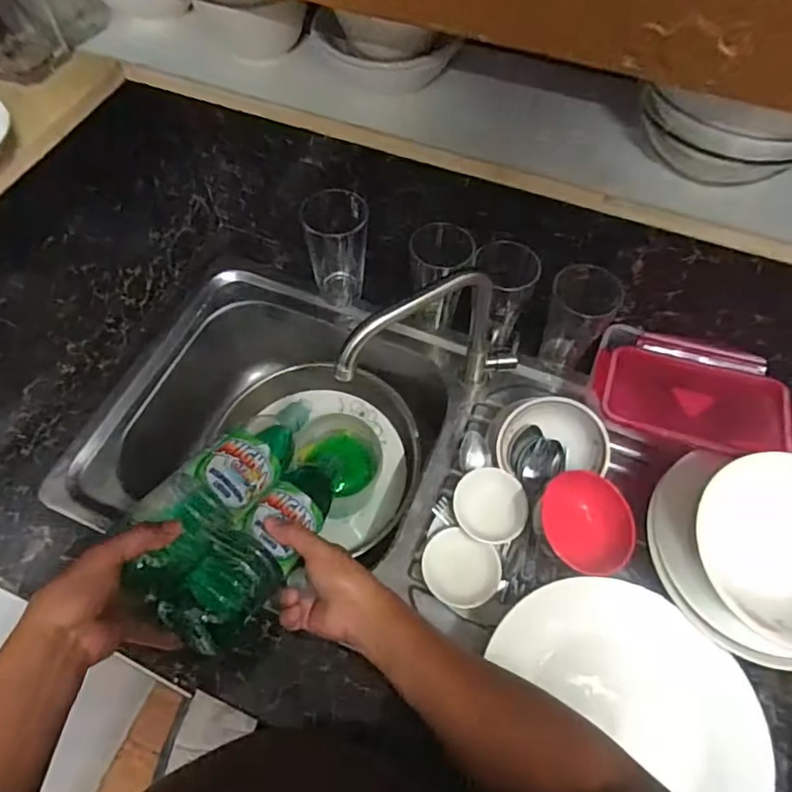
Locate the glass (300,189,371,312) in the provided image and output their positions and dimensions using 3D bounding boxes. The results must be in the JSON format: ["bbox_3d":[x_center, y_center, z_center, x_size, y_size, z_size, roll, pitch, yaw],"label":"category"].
[{"bbox_3d":[-0.082,-0.212,0.783,0.081,0.150,0.094,-12,61,-7],"label":"glass"}]

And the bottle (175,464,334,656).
[{"bbox_3d":[-0.132,0.147,0.565,0.066,0.075,0.211,27,53,14],"label":"bottle"}]

